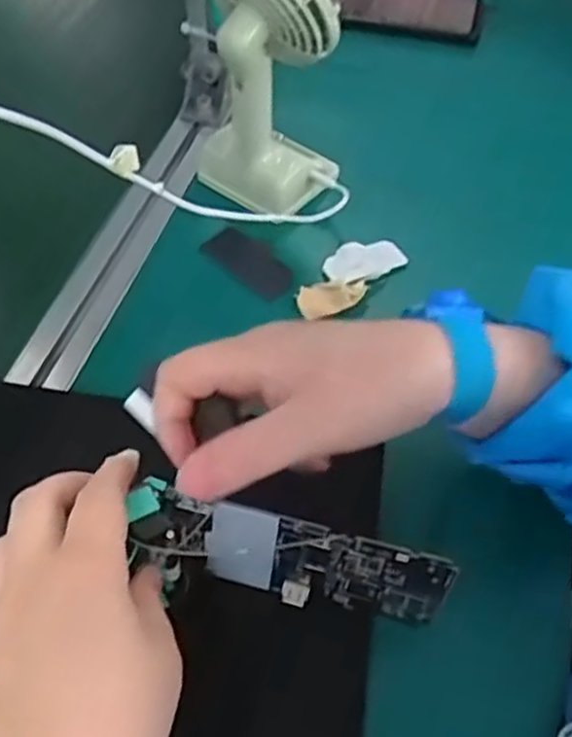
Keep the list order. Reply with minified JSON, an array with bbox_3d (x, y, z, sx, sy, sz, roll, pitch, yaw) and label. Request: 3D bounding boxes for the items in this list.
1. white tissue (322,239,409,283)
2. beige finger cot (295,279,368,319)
[{"bbox_3d":[0.054,-0.074,0.516,0.055,0.014,0.026,-14,56,-12],"label":"white tissue"},{"bbox_3d":[0.031,-0.048,0.492,0.047,0.007,0.026,-9,55,-8],"label":"beige finger cot"}]

